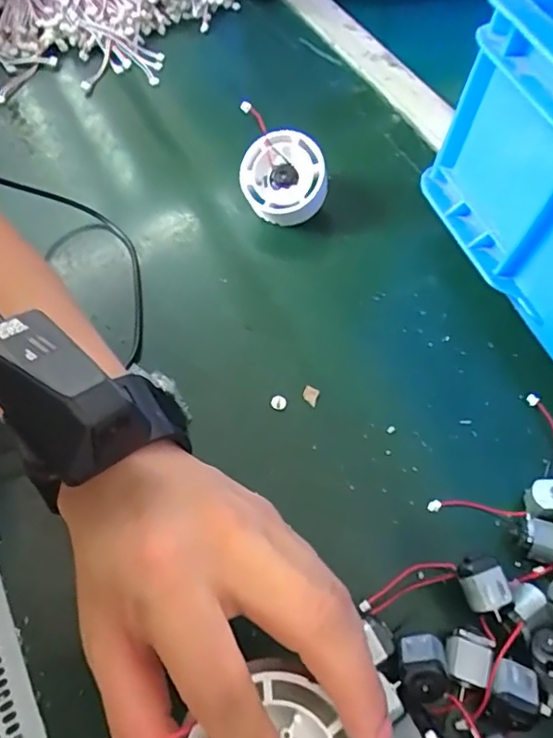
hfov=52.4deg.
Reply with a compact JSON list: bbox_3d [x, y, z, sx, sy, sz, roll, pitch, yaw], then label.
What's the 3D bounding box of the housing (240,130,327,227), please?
[{"bbox_3d":[0.006,-0.125,0.375,0.053,0.027,0.055,-1,86,7],"label":"housing"}]

